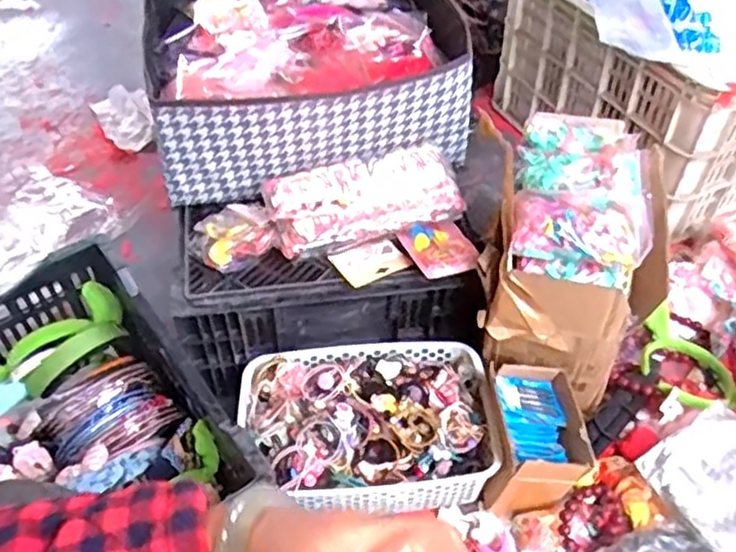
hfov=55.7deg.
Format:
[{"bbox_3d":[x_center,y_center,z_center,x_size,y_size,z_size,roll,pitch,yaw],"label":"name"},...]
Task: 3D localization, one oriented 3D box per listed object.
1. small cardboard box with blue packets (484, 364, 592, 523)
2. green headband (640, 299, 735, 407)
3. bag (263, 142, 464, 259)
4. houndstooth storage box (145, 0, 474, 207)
[{"bbox_3d":[0.192,0.193,0.822,0.112,0.102,0.140,0,47,0],"label":"small cardboard box with blue packets"},{"bbox_3d":[0.421,0.115,0.932,0.125,0.066,0.170,-14,49,-13],"label":"green headband"},{"bbox_3d":[-0.006,-0.097,0.864,0.233,0.068,0.103,-15,49,-13],"label":"bag"},{"bbox_3d":[-0.092,-0.291,0.972,0.407,0.157,0.371,-8,48,-7],"label":"houndstooth storage box"}]

